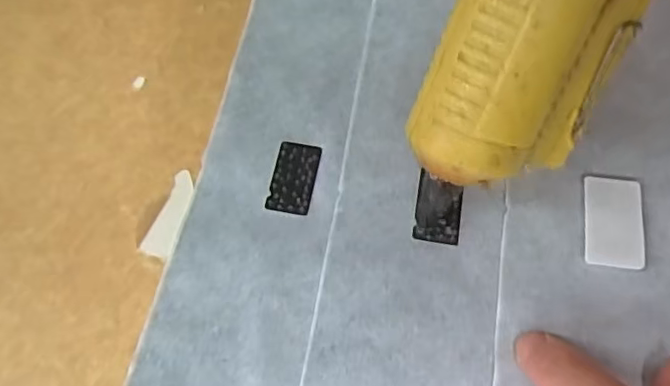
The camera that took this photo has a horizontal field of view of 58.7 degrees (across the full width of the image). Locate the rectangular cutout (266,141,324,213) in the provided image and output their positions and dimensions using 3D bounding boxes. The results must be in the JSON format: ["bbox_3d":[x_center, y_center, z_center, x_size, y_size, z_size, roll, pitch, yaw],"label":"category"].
[{"bbox_3d":[-0.015,-0.007,0.221,0.016,0.004,0.029,8,65,7],"label":"rectangular cutout"}]

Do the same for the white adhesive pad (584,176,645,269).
[{"bbox_3d":[0.096,0.010,0.204,0.018,0.004,0.033,8,65,7],"label":"white adhesive pad"}]

